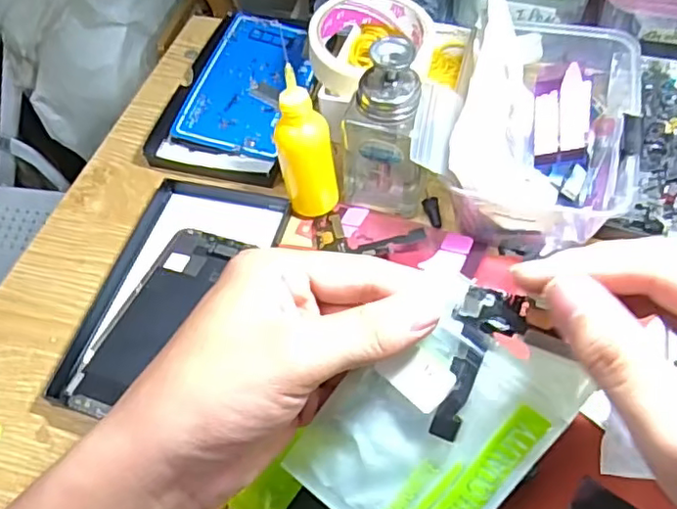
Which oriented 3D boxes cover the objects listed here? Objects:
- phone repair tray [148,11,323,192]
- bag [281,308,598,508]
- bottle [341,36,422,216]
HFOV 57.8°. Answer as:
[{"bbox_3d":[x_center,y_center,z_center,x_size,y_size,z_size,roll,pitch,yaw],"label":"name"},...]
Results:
[{"bbox_3d":[-0.074,-0.136,0.497,0.101,0.017,0.171,12,57,13],"label":"phone repair tray"},{"bbox_3d":[0.040,0.074,0.260,0.082,0.006,0.115,36,102,4],"label":"bag"},{"bbox_3d":[0.028,-0.073,0.389,0.055,0.109,0.055,0,55,5],"label":"bottle"}]

